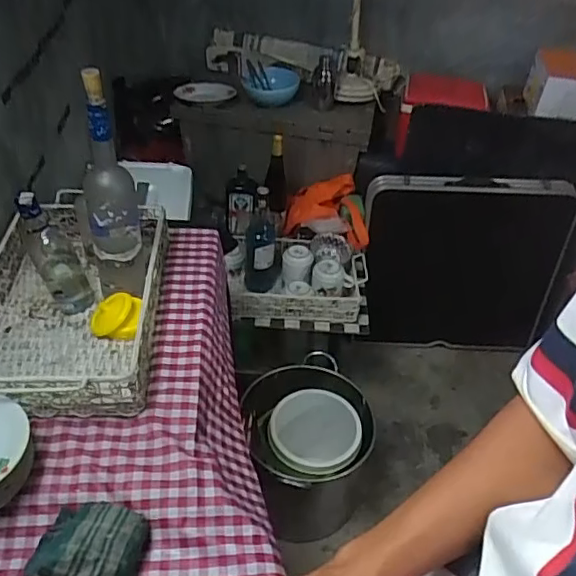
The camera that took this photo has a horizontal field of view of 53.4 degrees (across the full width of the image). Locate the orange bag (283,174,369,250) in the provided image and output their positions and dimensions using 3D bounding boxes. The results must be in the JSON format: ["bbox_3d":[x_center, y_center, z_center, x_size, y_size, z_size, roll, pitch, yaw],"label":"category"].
[{"bbox_3d":[0.118,-0.235,1.724,0.244,0.121,0.230,5,40,1],"label":"orange bag"}]

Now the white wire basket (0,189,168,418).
[{"bbox_3d":[-0.339,0.016,0.903,0.258,0.110,0.415,1,41,-4],"label":"white wire basket"}]

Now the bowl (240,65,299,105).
[{"bbox_3d":[-0.046,-0.597,1.684,0.139,0.077,0.143,13,41,11],"label":"bowl"}]

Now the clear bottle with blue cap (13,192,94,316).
[{"bbox_3d":[-0.364,-0.061,0.886,0.070,0.209,0.071,-19,46,-25],"label":"clear bottle with blue cap"}]

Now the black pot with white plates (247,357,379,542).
[{"bbox_3d":[0.053,0.404,1.466,0.279,0.293,0.337,-9,41,-10],"label":"black pot with white plates"}]

